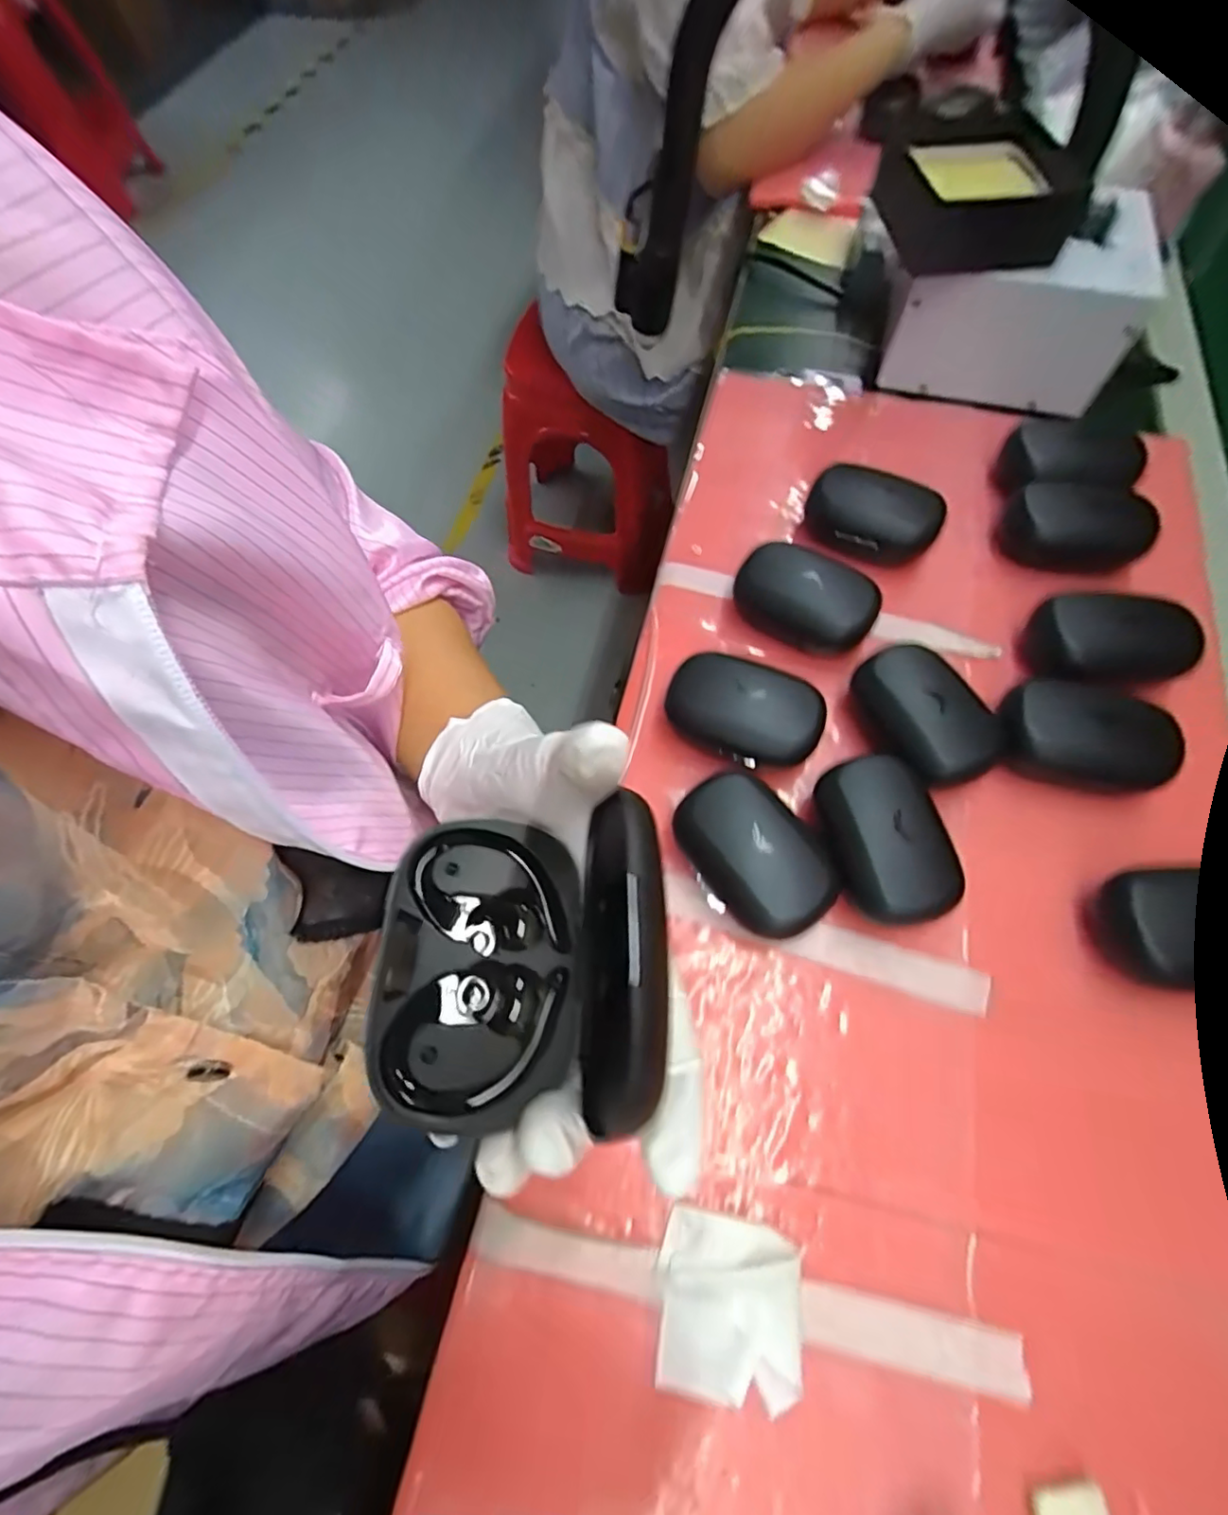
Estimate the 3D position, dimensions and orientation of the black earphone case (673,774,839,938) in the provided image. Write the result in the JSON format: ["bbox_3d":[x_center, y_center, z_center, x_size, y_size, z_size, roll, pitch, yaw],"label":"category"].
[{"bbox_3d":[0.070,0.049,0.296,0.059,0.037,0.083,-42,71,-16],"label":"black earphone case"}]

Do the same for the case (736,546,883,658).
[{"bbox_3d":[0.117,-0.097,0.364,0.084,0.035,0.053,27,69,13],"label":"case"}]

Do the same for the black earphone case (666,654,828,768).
[{"bbox_3d":[0.072,-0.024,0.330,0.083,0.035,0.049,24,68,12],"label":"black earphone case"}]

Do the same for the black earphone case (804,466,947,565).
[{"bbox_3d":[0.169,-0.158,0.391,0.085,0.034,0.057,26,69,12],"label":"black earphone case"}]

